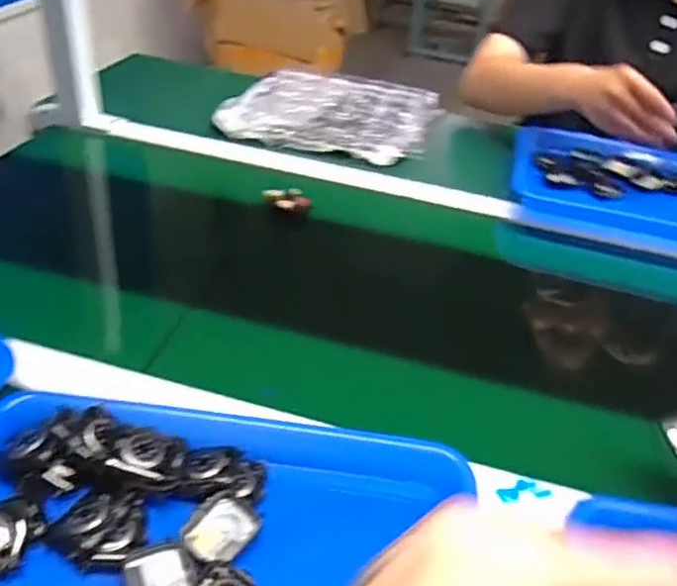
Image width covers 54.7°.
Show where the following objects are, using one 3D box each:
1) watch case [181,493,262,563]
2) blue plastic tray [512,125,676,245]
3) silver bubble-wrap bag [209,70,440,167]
[{"bbox_3d":[-0.073,0.146,0.410,0.039,0.006,0.045,27,41,25],"label":"watch case"},{"bbox_3d":[0.406,-0.144,0.883,0.337,0.036,0.258,15,38,10],"label":"blue plastic tray"},{"bbox_3d":[-0.004,-0.275,0.985,0.281,0.025,0.295,13,37,8],"label":"silver bubble-wrap bag"}]

